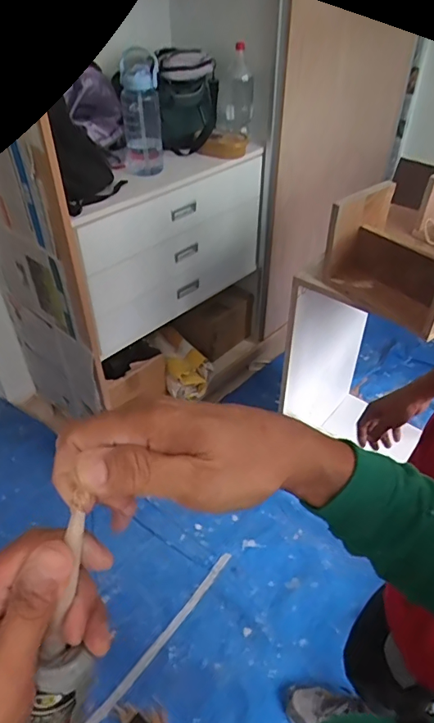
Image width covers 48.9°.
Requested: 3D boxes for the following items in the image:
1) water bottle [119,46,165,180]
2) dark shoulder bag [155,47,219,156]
[{"bbox_3d":[-0.226,-0.734,1.426,0.114,0.327,0.142,-5,43,-4],"label":"water bottle"},{"bbox_3d":[-0.096,-0.852,1.551,0.192,0.284,0.188,2,43,4],"label":"dark shoulder bag"}]

